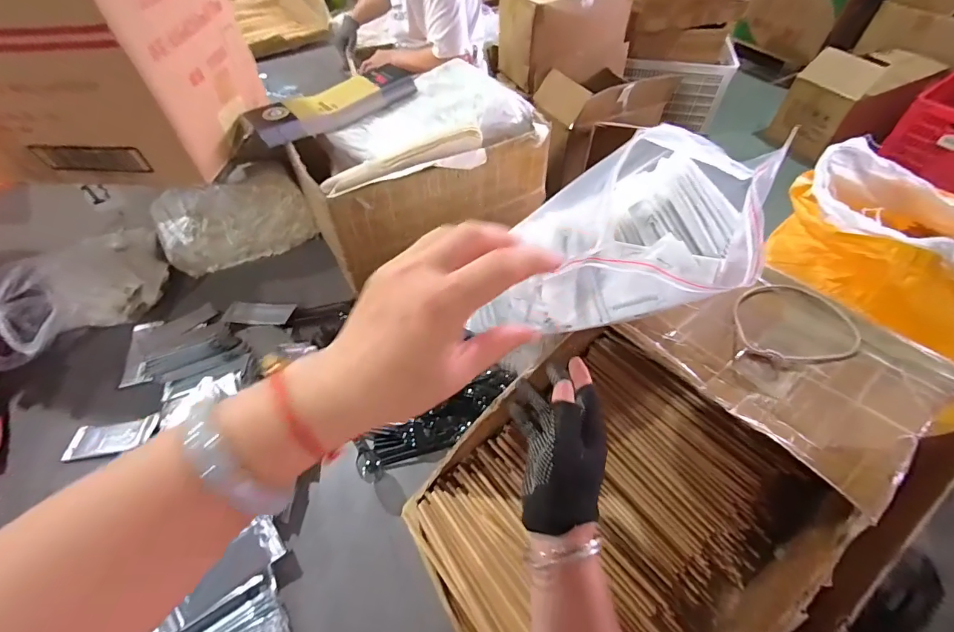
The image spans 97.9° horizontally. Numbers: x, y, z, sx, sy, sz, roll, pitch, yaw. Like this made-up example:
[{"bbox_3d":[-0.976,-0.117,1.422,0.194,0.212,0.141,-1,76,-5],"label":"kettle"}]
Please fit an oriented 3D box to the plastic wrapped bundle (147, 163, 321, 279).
[{"bbox_3d":[-0.449,-0.179,0.772,0.253,0.148,0.094,-24,57,-17],"label":"plastic wrapped bundle"}]

